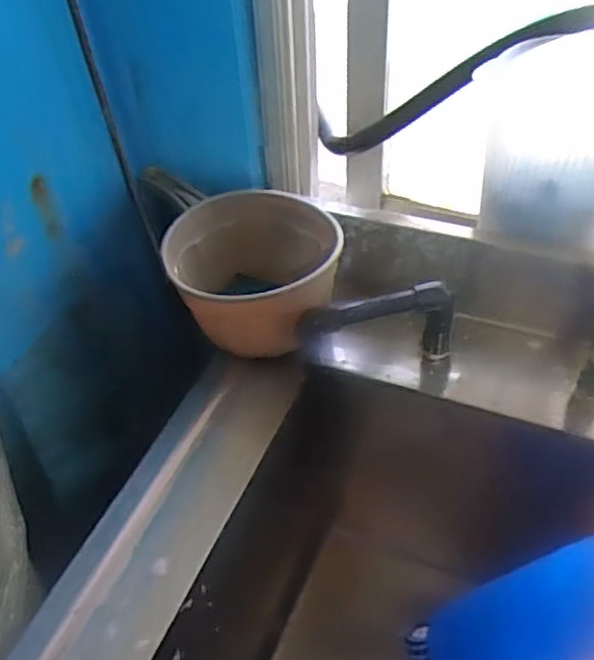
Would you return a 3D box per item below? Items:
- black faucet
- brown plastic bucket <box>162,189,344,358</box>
[{"bbox_3d":[0.076,0.000,0.608,0.148,0.081,0.030,-6,45,-2],"label":"black faucet"},{"bbox_3d":[-0.042,-0.054,0.659,0.168,0.106,0.155,-12,46,-8],"label":"brown plastic bucket"}]

